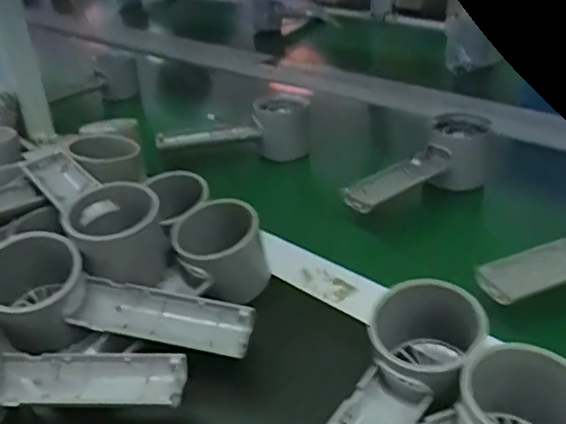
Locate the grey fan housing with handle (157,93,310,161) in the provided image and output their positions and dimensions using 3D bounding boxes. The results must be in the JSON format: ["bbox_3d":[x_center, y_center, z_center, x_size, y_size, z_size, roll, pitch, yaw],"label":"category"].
[{"bbox_3d":[-0.049,-0.085,0.585,0.150,0.052,0.067,-5,30,1],"label":"grey fan housing with handle"}]

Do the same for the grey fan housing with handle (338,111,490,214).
[{"bbox_3d":[0.117,-0.036,0.500,0.149,0.049,0.067,-25,35,-31],"label":"grey fan housing with handle"}]

